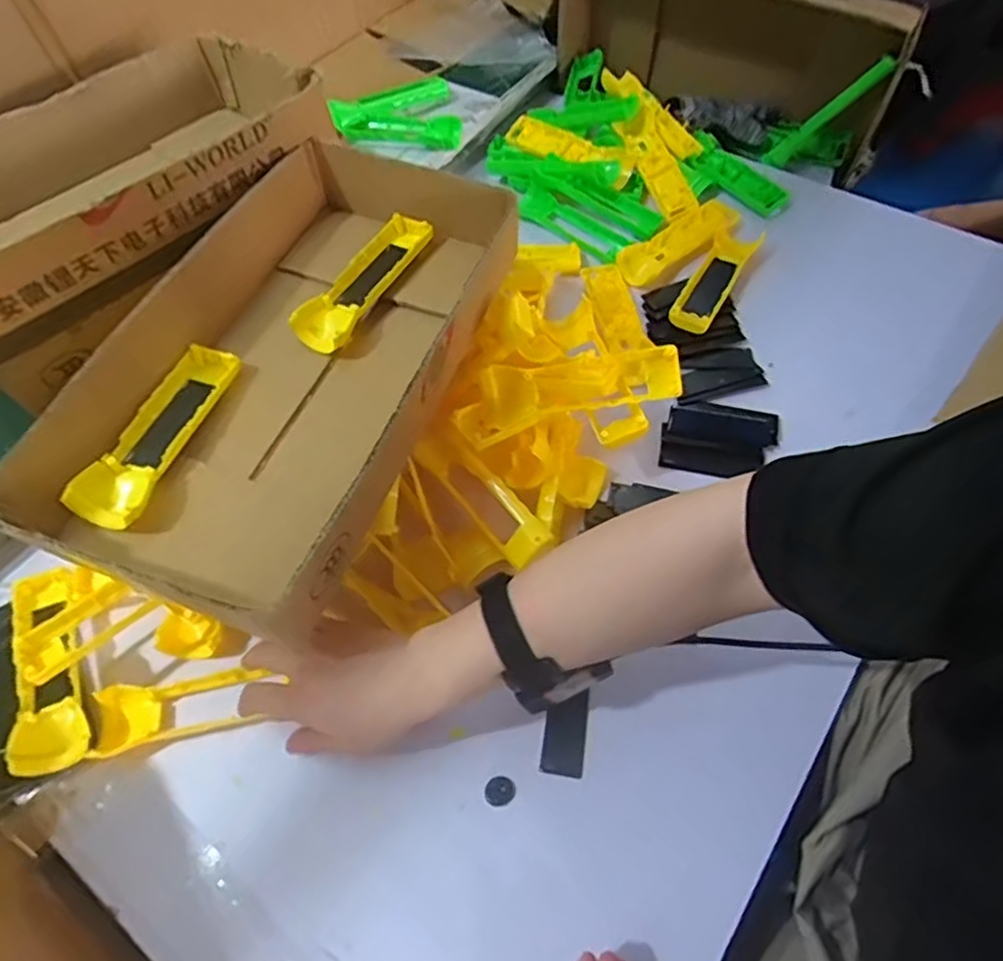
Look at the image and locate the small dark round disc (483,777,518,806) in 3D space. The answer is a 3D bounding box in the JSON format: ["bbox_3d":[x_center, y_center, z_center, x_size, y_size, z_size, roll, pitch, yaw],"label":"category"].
[{"bbox_3d":[-0.001,0.230,0.487,0.023,0.008,0.019,-7,58,0],"label":"small dark round disc"}]

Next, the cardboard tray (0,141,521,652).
[{"bbox_3d":[-0.154,-0.098,0.517,0.226,0.080,0.409,15,60,14],"label":"cardboard tray"}]

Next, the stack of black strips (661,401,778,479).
[{"bbox_3d":[0.208,-0.041,0.628,0.101,0.015,0.079,9,59,10],"label":"stack of black strips"}]

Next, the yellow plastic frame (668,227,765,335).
[{"bbox_3d":[0.237,-0.224,0.725,0.047,0.027,0.167,27,64,20],"label":"yellow plastic frame"}]

